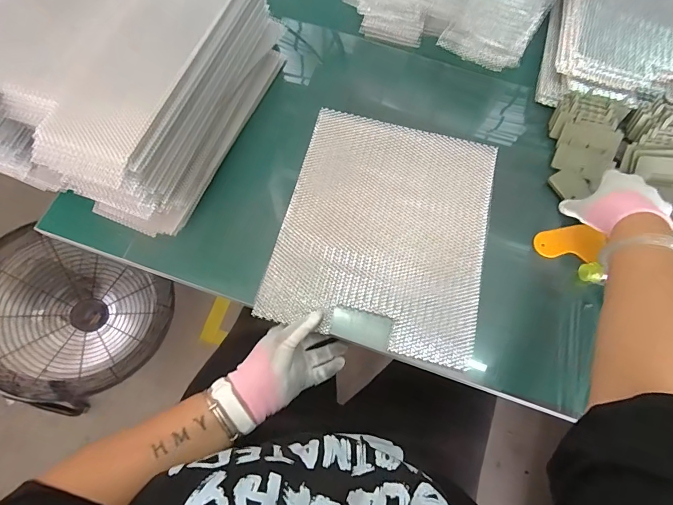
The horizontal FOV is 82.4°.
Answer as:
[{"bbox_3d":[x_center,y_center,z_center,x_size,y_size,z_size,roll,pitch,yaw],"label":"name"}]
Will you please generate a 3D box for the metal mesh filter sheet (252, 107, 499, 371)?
[{"bbox_3d":[0.068,-0.037,0.532,0.270,0.013,0.322,14,70,3],"label":"metal mesh filter sheet"}]

